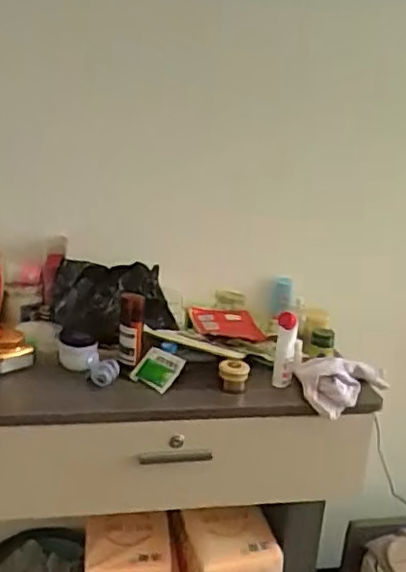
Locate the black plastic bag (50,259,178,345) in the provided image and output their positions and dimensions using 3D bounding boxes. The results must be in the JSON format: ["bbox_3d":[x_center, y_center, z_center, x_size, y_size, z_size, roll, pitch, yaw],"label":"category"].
[{"bbox_3d":[-0.164,0.031,1.144,0.200,0.127,0.147,-4,19,-24],"label":"black plastic bag"}]

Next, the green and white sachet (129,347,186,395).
[{"bbox_3d":[-0.077,0.142,1.061,0.073,0.010,0.070,23,64,26],"label":"green and white sachet"}]

